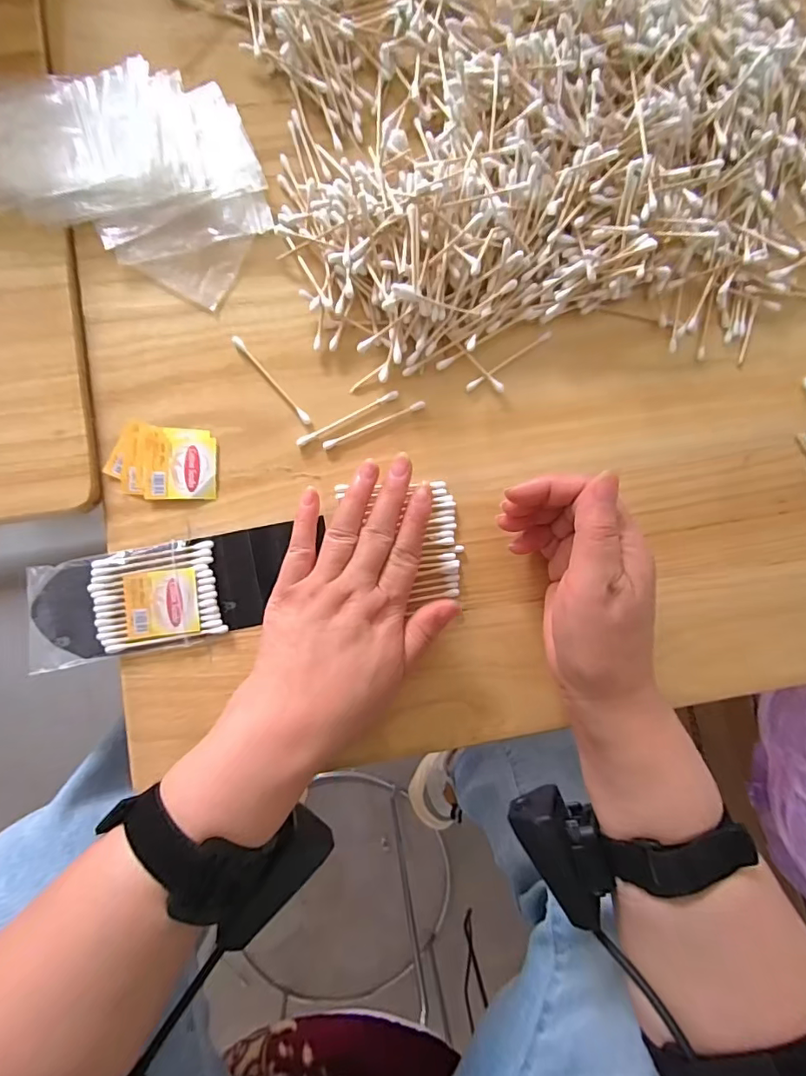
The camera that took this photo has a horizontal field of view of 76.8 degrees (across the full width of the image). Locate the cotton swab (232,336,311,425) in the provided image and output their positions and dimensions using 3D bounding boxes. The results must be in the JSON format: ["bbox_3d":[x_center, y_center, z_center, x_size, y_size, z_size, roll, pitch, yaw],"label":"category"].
[{"bbox_3d":[-0.084,-0.101,0.326,0.005,0.004,0.072,-41,92,-7],"label":"cotton swab"}]

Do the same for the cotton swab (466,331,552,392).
[{"bbox_3d":[0.072,-0.120,0.342,0.073,0.004,0.005,-35,91,-7],"label":"cotton swab"}]

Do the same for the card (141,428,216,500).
[{"bbox_3d":[-0.140,-0.047,0.318,0.044,0.004,0.044,-1,87,-6],"label":"card"}]

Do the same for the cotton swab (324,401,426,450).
[{"bbox_3d":[-0.018,-0.074,0.331,0.071,0.004,0.005,-25,90,-7],"label":"cotton swab"}]

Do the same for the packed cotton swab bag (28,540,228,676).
[{"bbox_3d":[-0.170,0.040,0.308,0.111,0.007,0.063,-10,88,-7],"label":"packed cotton swab bag"}]

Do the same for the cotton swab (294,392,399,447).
[{"bbox_3d":[-0.036,-0.078,0.329,0.073,0.004,0.006,-28,90,-7],"label":"cotton swab"}]

